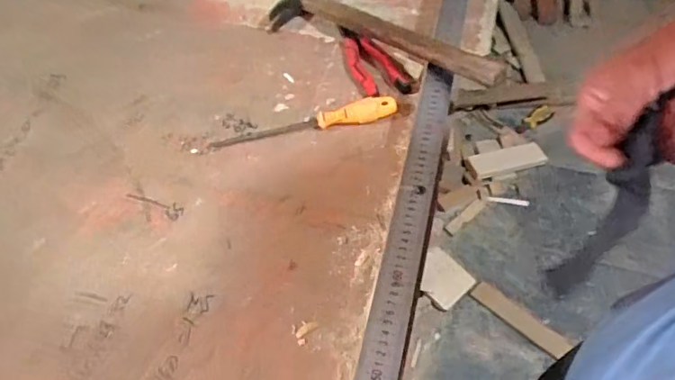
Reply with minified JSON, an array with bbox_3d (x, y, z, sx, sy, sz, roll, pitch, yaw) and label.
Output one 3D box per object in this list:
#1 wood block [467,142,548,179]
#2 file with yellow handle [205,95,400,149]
[{"bbox_3d":[0.548,-0.096,1.709,0.274,0.022,0.091,-12,54,-19],"label":"wood block"},{"bbox_3d":[-0.045,-0.088,0.694,0.245,0.028,0.027,-12,55,-3],"label":"file with yellow handle"}]

